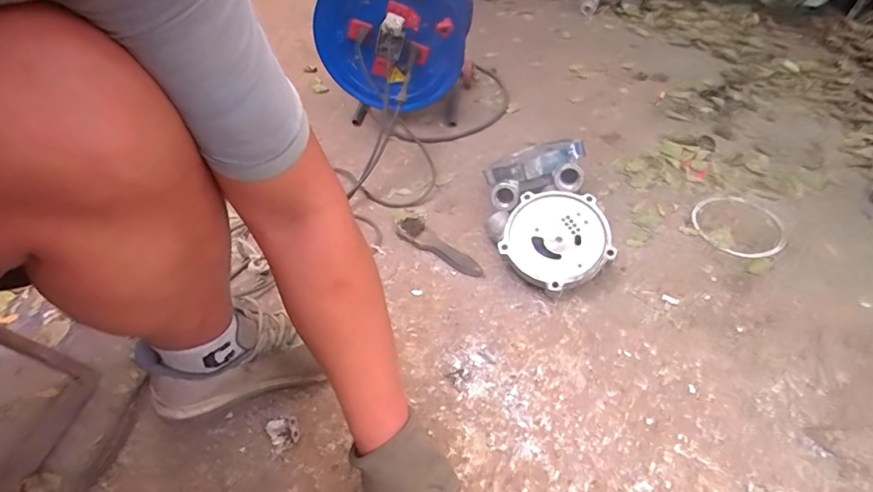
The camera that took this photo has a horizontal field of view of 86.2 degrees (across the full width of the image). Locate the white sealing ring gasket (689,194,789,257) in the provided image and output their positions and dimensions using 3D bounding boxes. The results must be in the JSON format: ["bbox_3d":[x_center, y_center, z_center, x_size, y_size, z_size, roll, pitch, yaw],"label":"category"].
[{"bbox_3d":[0.530,-0.040,0.818,0.146,0.012,0.154,32,59,31],"label":"white sealing ring gasket"}]

